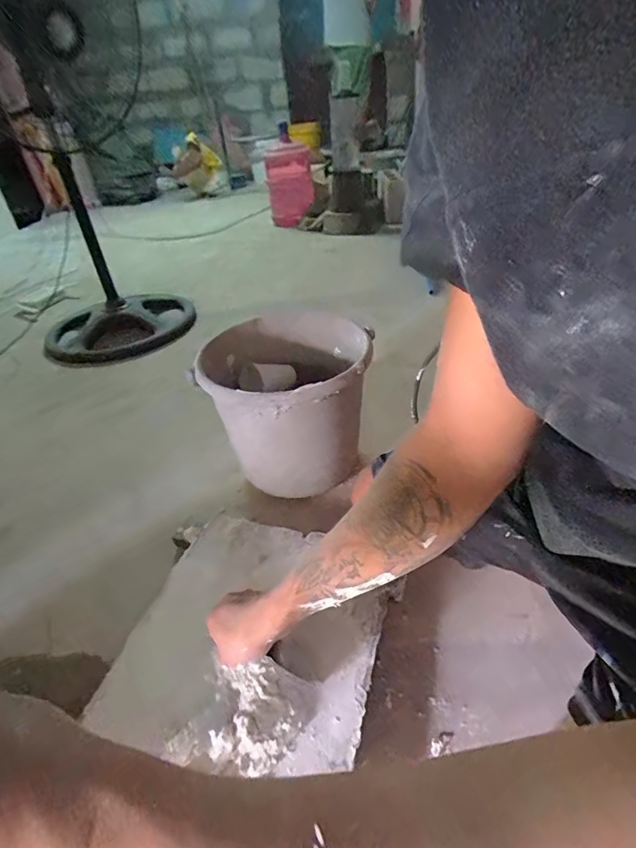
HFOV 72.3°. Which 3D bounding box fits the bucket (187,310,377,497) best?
[{"bbox_3d":[-0.049,-0.046,0.784,0.271,0.213,0.292,-4,37,3],"label":"bucket"}]

